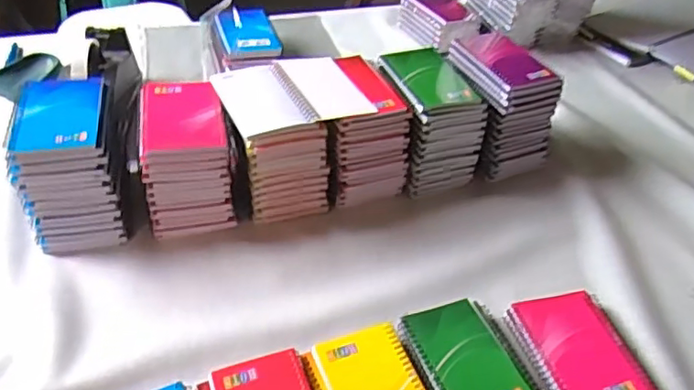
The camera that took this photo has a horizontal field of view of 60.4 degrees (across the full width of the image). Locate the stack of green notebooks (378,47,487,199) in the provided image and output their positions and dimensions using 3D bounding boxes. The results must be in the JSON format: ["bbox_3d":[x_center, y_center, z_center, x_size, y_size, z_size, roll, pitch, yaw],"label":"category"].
[{"bbox_3d":[0.105,-0.103,0.787,0.105,0.127,0.141,-9,44,-17],"label":"stack of green notebooks"}]

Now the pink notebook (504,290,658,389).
[{"bbox_3d":[0.237,0.156,0.592,0.114,0.024,0.137,-6,43,-14],"label":"pink notebook"}]

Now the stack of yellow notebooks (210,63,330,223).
[{"bbox_3d":[-0.092,-0.061,0.724,0.097,0.138,0.129,-15,46,-22],"label":"stack of yellow notebooks"}]

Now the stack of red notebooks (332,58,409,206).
[{"bbox_3d":[0.010,-0.086,0.762,0.098,0.125,0.136,-9,44,-17],"label":"stack of red notebooks"}]

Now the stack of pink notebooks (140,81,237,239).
[{"bbox_3d":[-0.188,-0.047,0.703,0.089,0.123,0.139,-6,43,-13],"label":"stack of pink notebooks"}]

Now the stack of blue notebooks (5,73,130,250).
[{"bbox_3d":[-0.309,-0.038,0.674,0.099,0.125,0.154,-8,44,-15],"label":"stack of blue notebooks"}]

